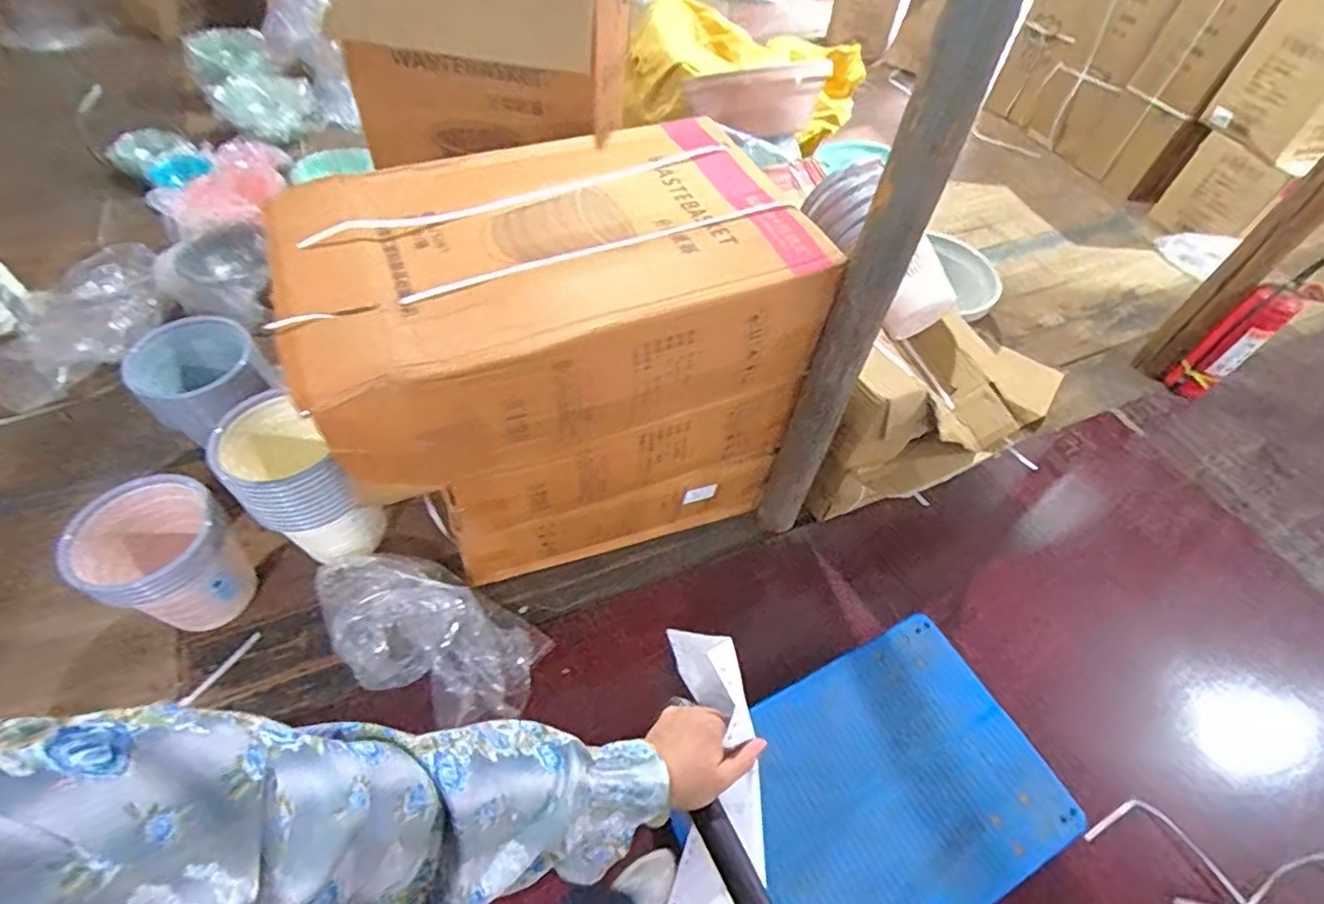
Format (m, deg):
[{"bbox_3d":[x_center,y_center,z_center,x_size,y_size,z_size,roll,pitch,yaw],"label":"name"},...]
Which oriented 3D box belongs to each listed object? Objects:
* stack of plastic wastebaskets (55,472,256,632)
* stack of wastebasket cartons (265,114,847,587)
[{"bbox_3d":[-1.096,0.248,1.400,0.289,0.327,0.256,36,58,21],"label":"stack of plastic wastebaskets"},{"bbox_3d":[-0.206,-0.169,1.384,0.889,0.766,0.565,-17,56,-17],"label":"stack of wastebasket cartons"}]

